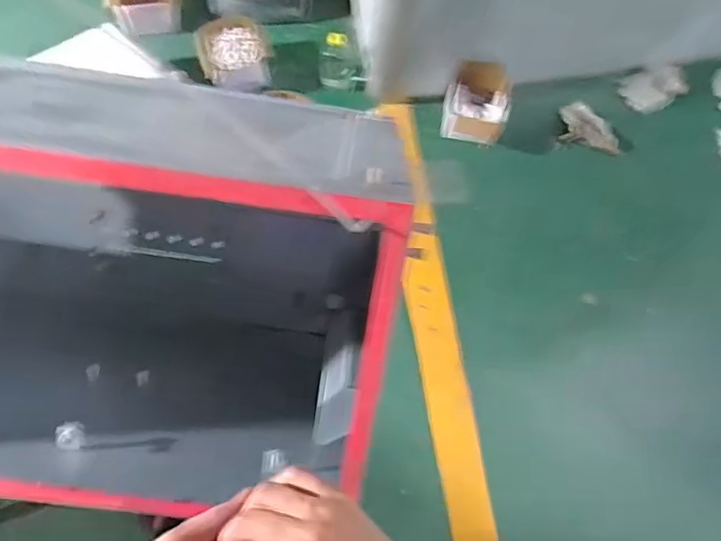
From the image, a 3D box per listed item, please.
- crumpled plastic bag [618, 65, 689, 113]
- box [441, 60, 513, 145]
[{"bbox_3d":[0.809,-0.500,1.519,0.150,0.119,0.076,11,77,1],"label":"crumpled plastic bag"},{"bbox_3d":[0.303,-0.432,1.434,0.161,0.106,0.191,10,76,-1],"label":"box"}]

